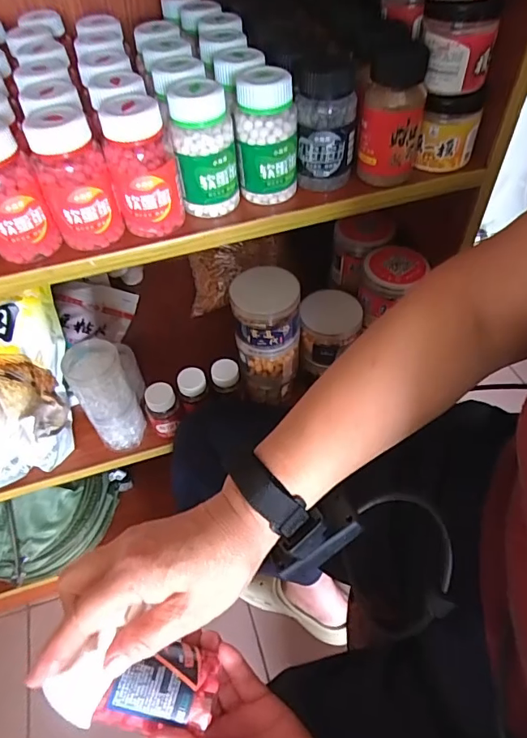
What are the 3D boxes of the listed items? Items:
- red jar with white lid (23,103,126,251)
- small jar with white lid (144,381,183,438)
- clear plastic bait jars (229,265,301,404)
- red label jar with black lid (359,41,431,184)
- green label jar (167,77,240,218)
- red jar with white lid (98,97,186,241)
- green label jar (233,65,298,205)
[{"bbox_3d":[-0.155,-0.154,0.385,0.051,0.099,0.052,-1,51,2],"label":"red jar with white lid"},{"bbox_3d":[-0.132,0.057,0.631,0.041,0.075,0.039,-1,51,2],"label":"small jar with white lid"},{"bbox_3d":[0.005,-0.036,0.617,0.078,0.185,0.072,-2,51,1],"label":"clear plastic bait jars"},{"bbox_3d":[0.116,-0.229,0.422,0.050,0.105,0.062,10,53,11],"label":"red label jar with black lid"},{"bbox_3d":[-0.050,-0.186,0.406,0.050,0.098,0.044,-9,52,-5],"label":"green label jar"},{"bbox_3d":[-0.100,-0.167,0.393,0.054,0.097,0.051,-13,52,-8],"label":"red jar with white lid"},{"bbox_3d":[0.003,-0.199,0.414,0.052,0.098,0.041,-2,51,2],"label":"green label jar"}]

